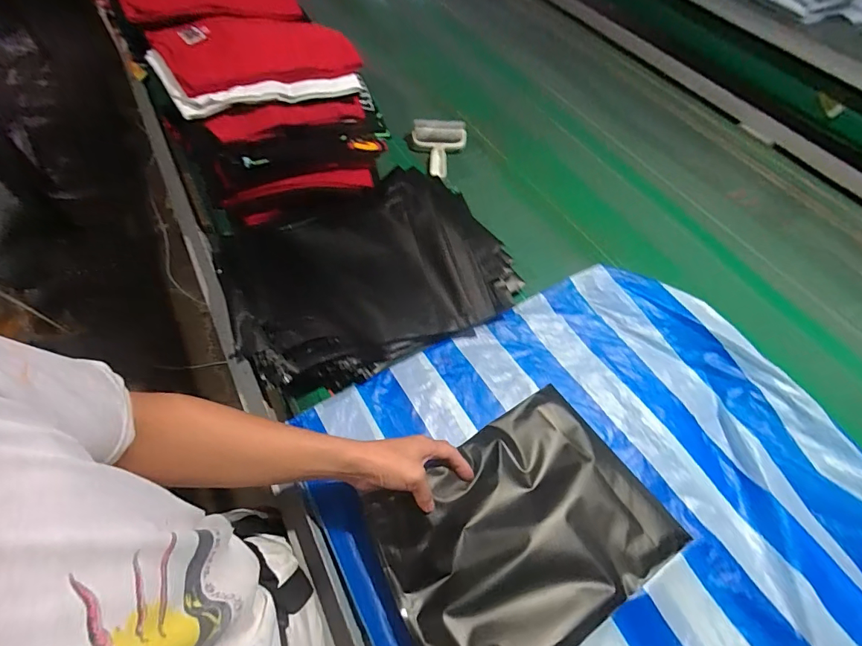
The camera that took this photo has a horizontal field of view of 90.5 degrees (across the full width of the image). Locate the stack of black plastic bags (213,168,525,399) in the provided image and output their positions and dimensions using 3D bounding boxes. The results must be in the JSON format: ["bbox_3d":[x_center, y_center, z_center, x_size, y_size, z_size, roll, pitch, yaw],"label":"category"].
[{"bbox_3d":[-0.112,-0.094,0.733,0.454,0.087,0.362,-21,58,-14],"label":"stack of black plastic bags"}]

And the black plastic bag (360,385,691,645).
[{"bbox_3d":[0.114,0.245,0.518,0.326,0.045,0.244,-28,60,-18],"label":"black plastic bag"}]

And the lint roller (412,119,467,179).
[{"bbox_3d":[0.014,-0.369,0.929,0.118,0.066,0.152,3,56,2],"label":"lint roller"}]

